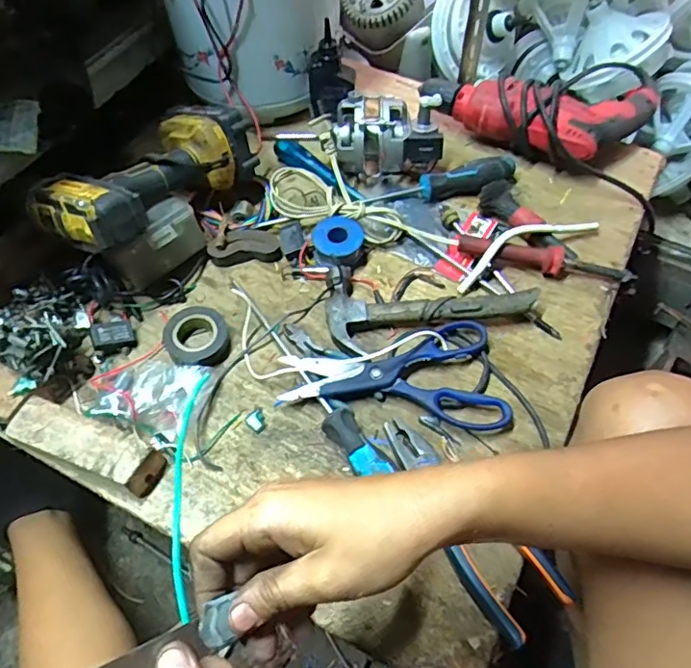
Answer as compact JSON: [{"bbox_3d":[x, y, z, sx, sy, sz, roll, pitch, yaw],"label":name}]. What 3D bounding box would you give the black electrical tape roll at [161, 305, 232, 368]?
[{"bbox_3d":[-0.144,0.004,0.548,0.058,0.022,0.060,0,57,0],"label":"black electrical tape roll"}]

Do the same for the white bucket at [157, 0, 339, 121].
[{"bbox_3d":[-0.113,-0.396,0.690,0.197,0.178,0.197,0,57,0],"label":"white bucket"}]

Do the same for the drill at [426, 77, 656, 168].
[{"bbox_3d":[0.227,-0.254,0.667,0.270,0.080,0.114,5,58,4],"label":"drill"}]

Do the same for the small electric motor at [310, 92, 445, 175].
[{"bbox_3d":[0.036,-0.225,0.641,0.141,0.076,0.067,1,57,1],"label":"small electric motor"}]

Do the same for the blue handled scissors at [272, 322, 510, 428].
[{"bbox_3d":[0.049,0.028,0.531,0.204,0.018,0.105,8,58,5],"label":"blue handled scissors"}]

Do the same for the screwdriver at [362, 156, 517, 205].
[{"bbox_3d":[0.110,-0.172,0.643,0.172,0.029,0.037,-9,58,-6],"label":"screwdriver"}]

